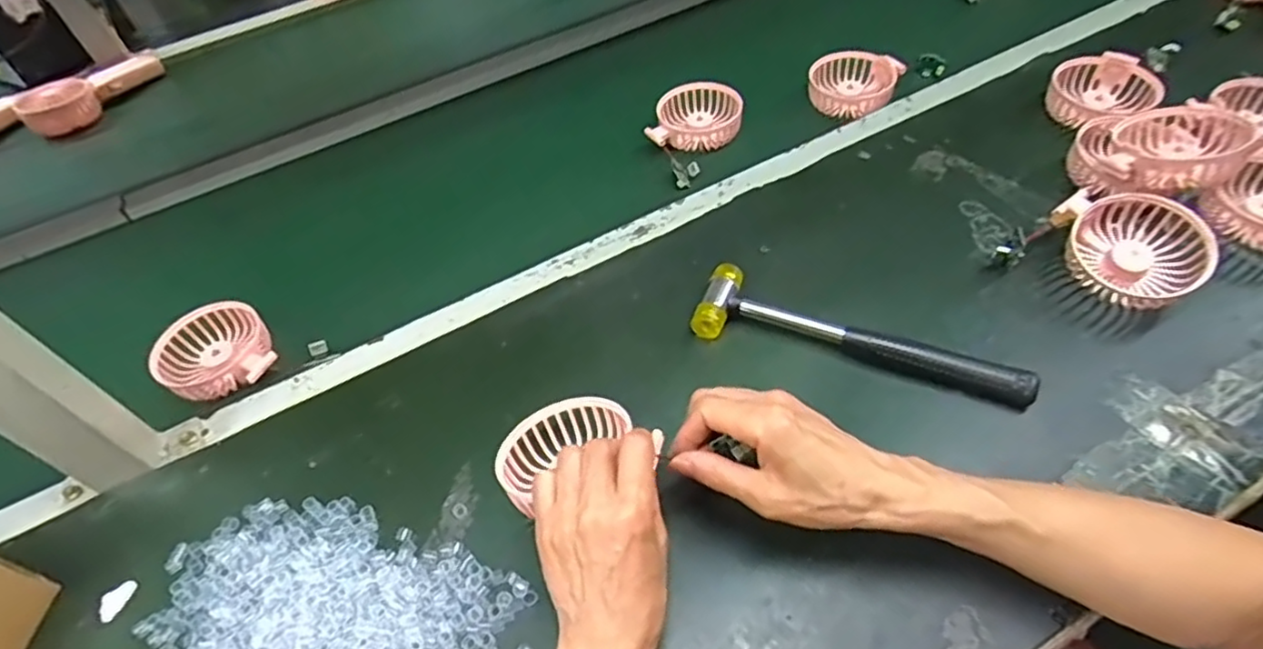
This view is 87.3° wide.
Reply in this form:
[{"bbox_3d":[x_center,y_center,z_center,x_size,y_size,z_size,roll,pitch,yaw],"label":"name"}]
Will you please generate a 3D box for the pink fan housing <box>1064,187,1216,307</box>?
[{"bbox_3d":[0.385,-0.058,0.510,0.090,0.050,0.088,1,52,7],"label":"pink fan housing"}]

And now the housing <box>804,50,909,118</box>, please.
[{"bbox_3d":[0.250,-0.264,0.730,0.103,0.030,0.084,0,52,6],"label":"housing"}]

